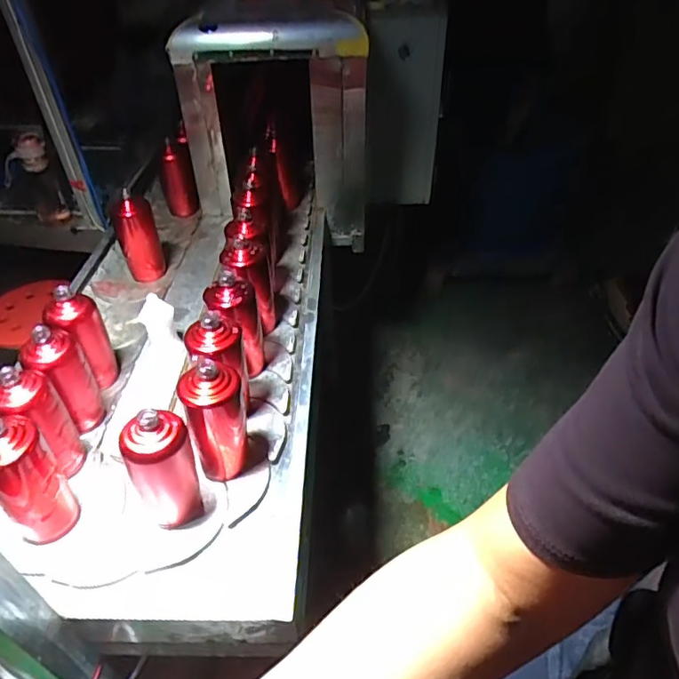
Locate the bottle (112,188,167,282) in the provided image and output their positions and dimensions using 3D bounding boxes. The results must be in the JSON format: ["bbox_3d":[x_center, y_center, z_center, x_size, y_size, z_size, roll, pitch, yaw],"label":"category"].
[{"bbox_3d":[-0.450,-0.230,1.236,0.088,0.178,0.095,-17,42,-17],"label":"bottle"}]

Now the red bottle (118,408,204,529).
[{"bbox_3d":[-0.231,0.170,0.725,0.082,0.191,0.061,-24,44,-24],"label":"red bottle"}]

